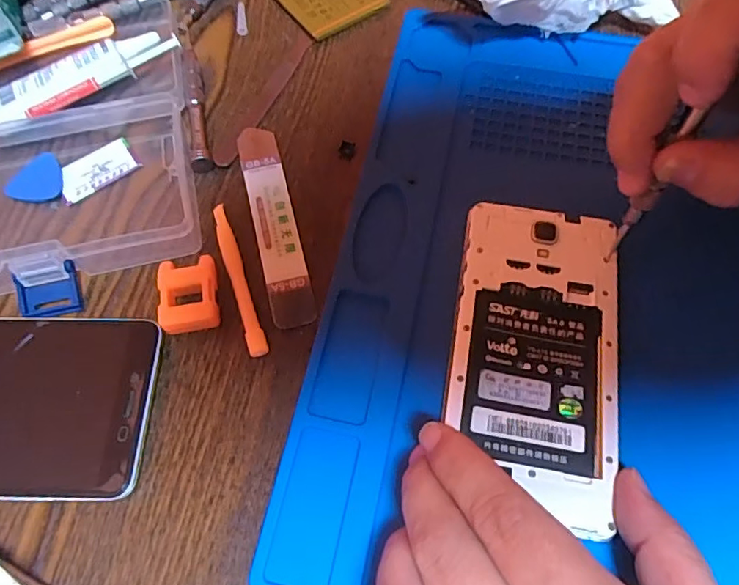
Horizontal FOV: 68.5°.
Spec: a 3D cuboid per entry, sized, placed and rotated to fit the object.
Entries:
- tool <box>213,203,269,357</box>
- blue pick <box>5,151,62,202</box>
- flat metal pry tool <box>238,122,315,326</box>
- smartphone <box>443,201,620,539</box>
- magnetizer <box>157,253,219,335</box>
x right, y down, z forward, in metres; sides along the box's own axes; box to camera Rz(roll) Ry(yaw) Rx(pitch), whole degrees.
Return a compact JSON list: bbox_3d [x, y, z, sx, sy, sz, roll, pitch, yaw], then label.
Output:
[{"bbox_3d":[-0.062,-0.007,0.258,0.009,0.005,0.082,-19,66,-8],"label":"tool"},{"bbox_3d":[-0.171,-0.058,0.282,0.026,0.004,0.030,30,67,13],"label":"blue pick"},{"bbox_3d":[-0.048,-0.037,0.272,0.021,0.004,0.117,-14,66,-5],"label":"flat metal pry tool"},{"bbox_3d":[0.071,0.022,0.235,0.069,0.005,0.134,9,65,5],"label":"smartphone"},{"bbox_3d":[-0.082,0.002,0.249,0.026,0.011,0.036,-10,65,-4],"label":"magnetizer"}]

